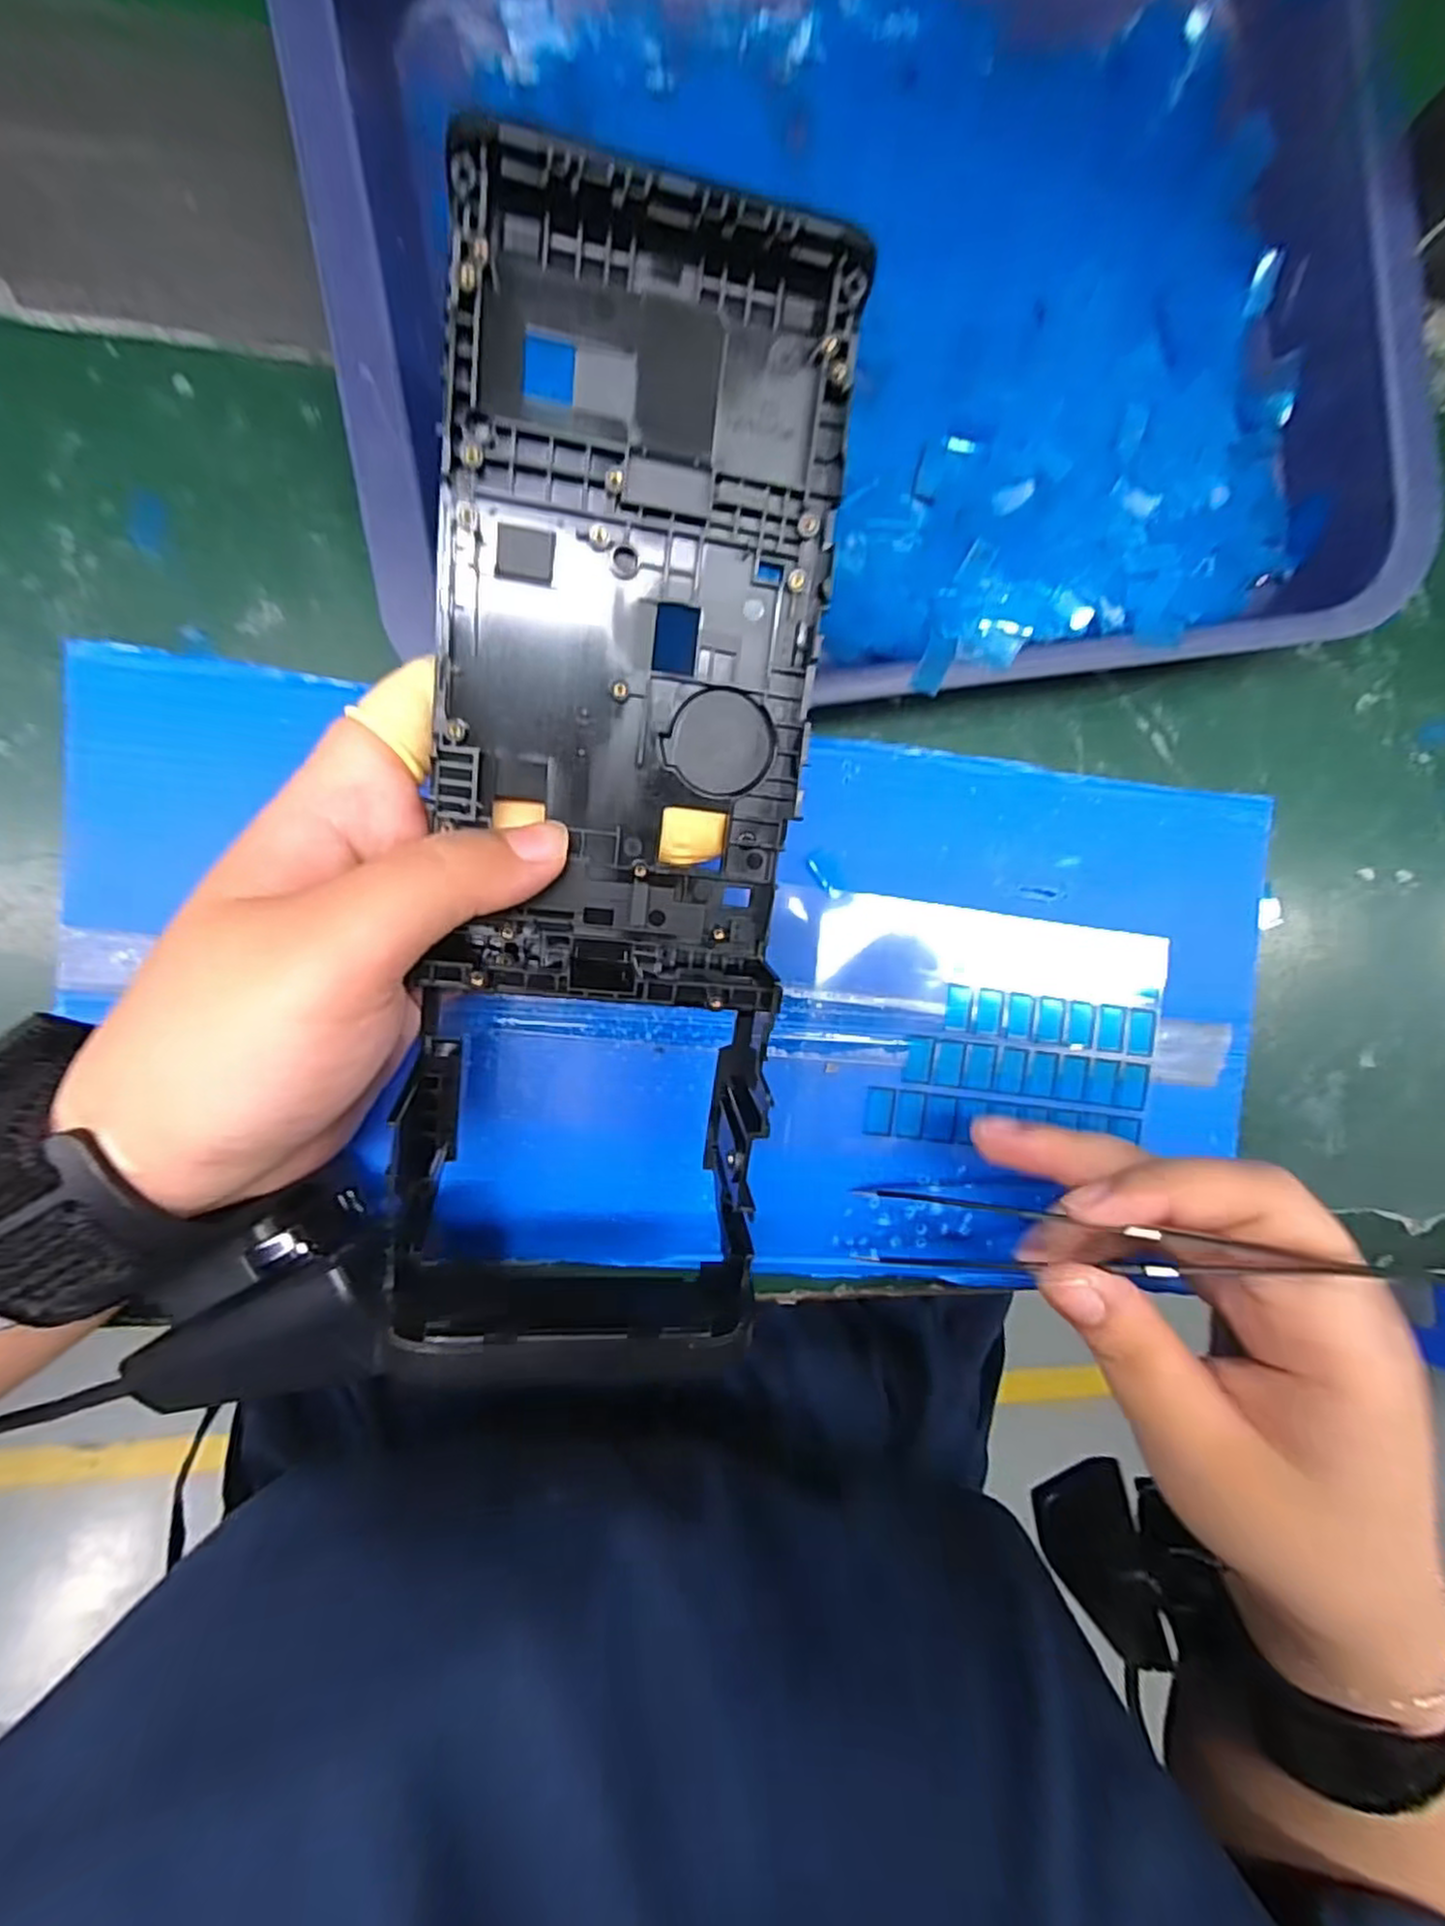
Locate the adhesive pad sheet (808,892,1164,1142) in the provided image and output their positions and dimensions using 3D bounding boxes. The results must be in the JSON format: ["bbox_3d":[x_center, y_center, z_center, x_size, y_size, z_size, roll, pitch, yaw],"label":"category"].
[{"bbox_3d":[0.077,0.018,0.215,0.100,0.006,0.066,3,91,-7],"label":"adhesive pad sheet"}]

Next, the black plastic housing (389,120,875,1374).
[{"bbox_3d":[-0.022,-0.023,0.153,0.075,0.028,0.221,5,98,-7],"label":"black plastic housing"}]

